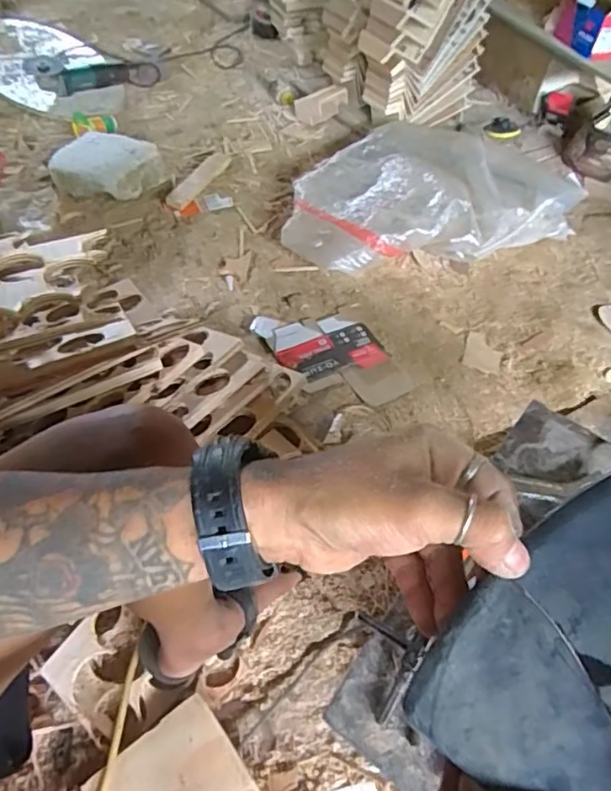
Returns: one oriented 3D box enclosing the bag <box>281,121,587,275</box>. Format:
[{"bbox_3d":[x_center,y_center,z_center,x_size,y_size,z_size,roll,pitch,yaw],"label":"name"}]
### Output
[{"bbox_3d":[0.262,-0.483,1.352,0.654,0.132,0.456,-11,54,-14],"label":"bag"}]

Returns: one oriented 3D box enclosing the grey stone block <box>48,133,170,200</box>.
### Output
[{"bbox_3d":[-0.456,-0.519,1.369,0.247,0.098,0.159,-15,55,-17],"label":"grey stone block"}]

